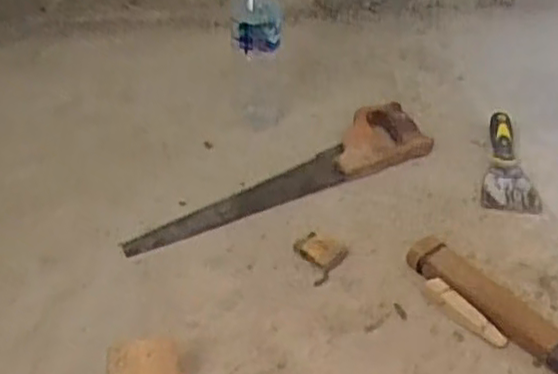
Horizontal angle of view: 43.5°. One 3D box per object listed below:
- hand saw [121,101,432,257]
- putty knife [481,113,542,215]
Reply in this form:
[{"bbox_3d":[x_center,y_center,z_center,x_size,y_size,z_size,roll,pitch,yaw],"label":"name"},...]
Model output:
[{"bbox_3d":[0.008,-0.024,0.885,0.442,0.042,0.094,-17,41,-24],"label":"hand saw"},{"bbox_3d":[0.301,-0.033,0.927,0.068,0.022,0.176,5,50,4],"label":"putty knife"}]

